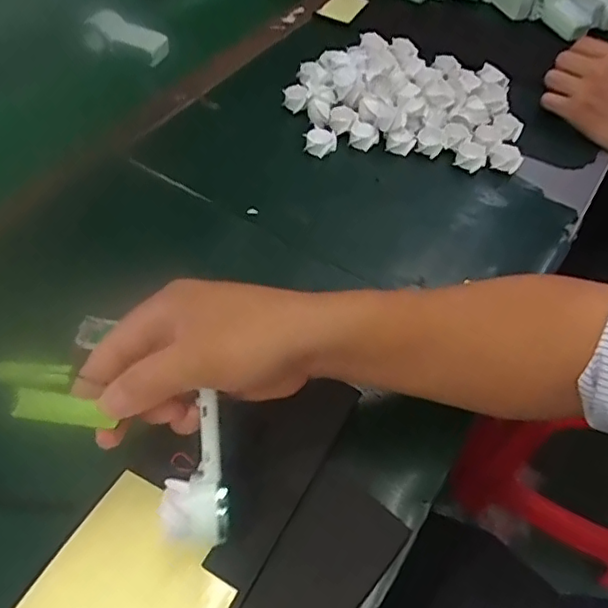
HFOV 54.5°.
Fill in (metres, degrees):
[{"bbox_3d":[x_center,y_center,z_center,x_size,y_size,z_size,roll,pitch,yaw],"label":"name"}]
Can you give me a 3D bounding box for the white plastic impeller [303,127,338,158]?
[{"bbox_3d":[0.017,-0.159,0.580,0.033,0.016,0.029,-1,51,-3],"label":"white plastic impeller"}]

